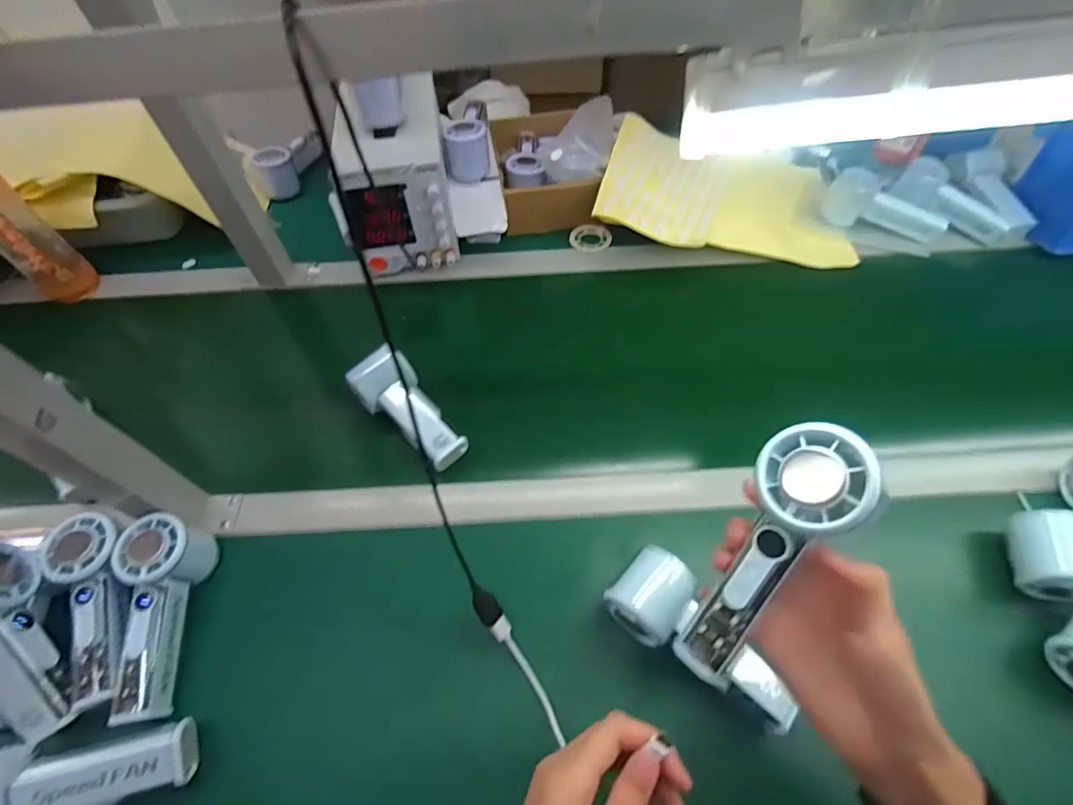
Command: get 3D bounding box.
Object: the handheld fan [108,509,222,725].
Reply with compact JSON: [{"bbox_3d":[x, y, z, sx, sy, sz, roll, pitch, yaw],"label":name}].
[{"bbox_3d":[-0.316,0.173,0.414,0.056,0.059,0.149,-3,55,1],"label":"handheld fan"}]

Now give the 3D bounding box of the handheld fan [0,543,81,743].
[{"bbox_3d":[-0.411,0.187,0.386,0.069,0.066,0.151,-30,91,-16],"label":"handheld fan"}]

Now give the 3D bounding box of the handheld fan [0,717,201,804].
[{"bbox_3d":[-0.323,0.270,0.346,0.144,0.058,0.068,-9,55,-3],"label":"handheld fan"}]

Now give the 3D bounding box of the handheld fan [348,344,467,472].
[{"bbox_3d":[-0.133,0.004,0.522,0.066,0.047,0.139,-38,62,-21],"label":"handheld fan"}]

